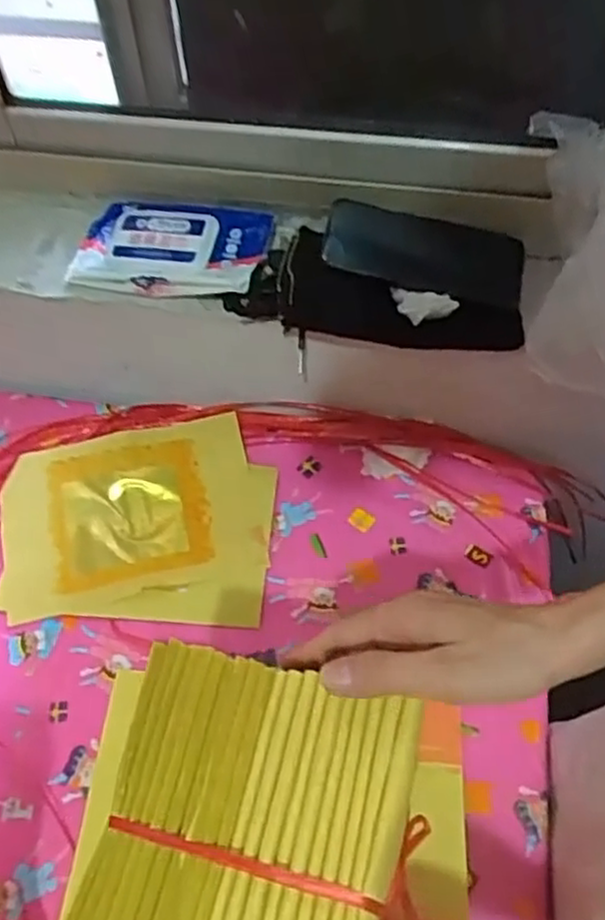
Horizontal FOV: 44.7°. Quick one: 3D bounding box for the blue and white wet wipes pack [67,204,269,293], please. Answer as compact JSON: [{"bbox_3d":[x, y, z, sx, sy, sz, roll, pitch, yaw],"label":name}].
[{"bbox_3d":[-0.118,-0.189,0.653,0.171,0.037,0.099,11,58,9],"label":"blue and white wet wipes pack"}]

